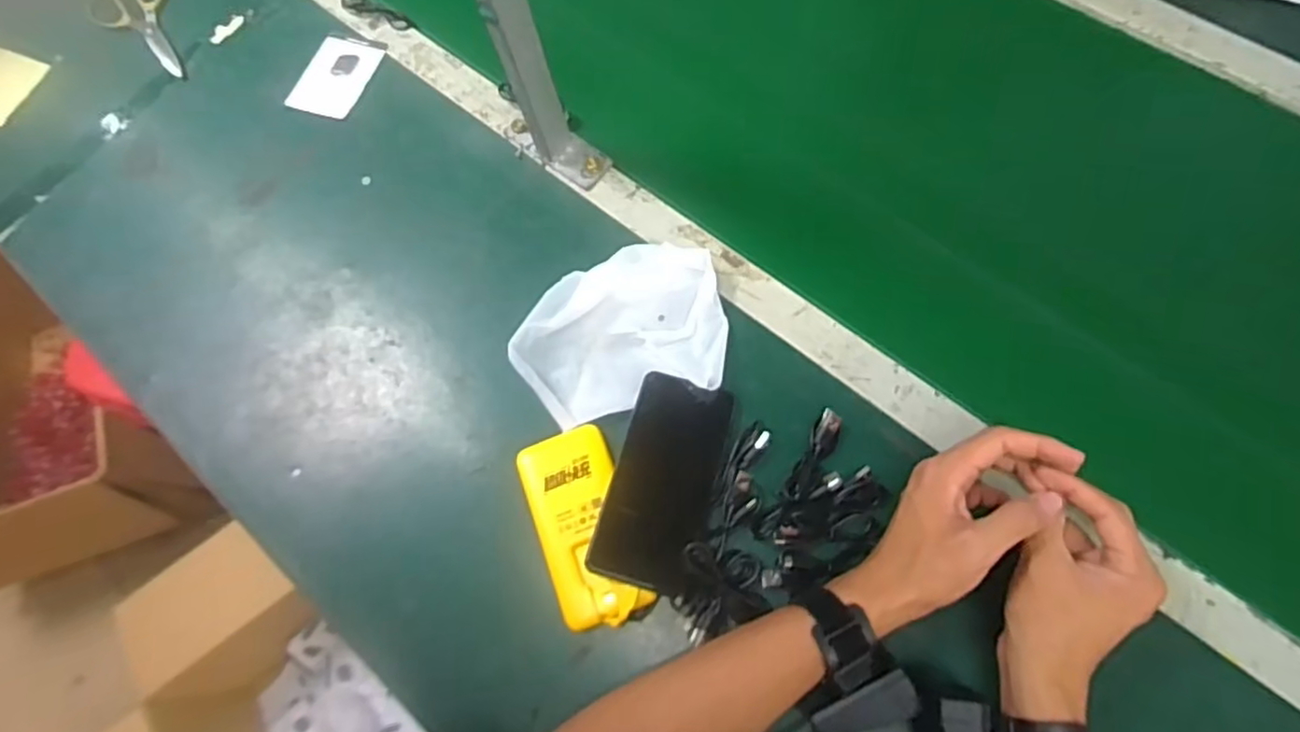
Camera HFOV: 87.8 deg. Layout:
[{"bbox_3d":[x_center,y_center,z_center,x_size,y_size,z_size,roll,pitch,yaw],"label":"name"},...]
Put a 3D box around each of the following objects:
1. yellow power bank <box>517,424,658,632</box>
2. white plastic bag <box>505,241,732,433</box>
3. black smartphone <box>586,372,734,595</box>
[{"bbox_3d":[-0.051,0.119,0.508,0.069,0.033,0.144,-19,69,-2],"label":"yellow power bank"},{"bbox_3d":[-0.022,-0.025,0.550,0.169,0.051,0.124,-13,70,-1],"label":"white plastic bag"},{"bbox_3d":[0.011,0.084,0.506,0.076,0.008,0.156,13,72,10],"label":"black smartphone"}]

